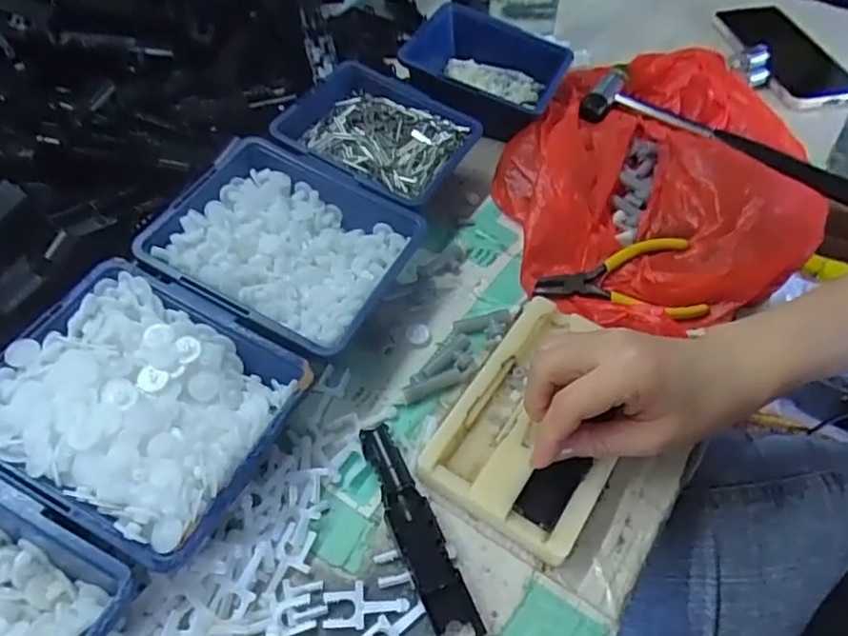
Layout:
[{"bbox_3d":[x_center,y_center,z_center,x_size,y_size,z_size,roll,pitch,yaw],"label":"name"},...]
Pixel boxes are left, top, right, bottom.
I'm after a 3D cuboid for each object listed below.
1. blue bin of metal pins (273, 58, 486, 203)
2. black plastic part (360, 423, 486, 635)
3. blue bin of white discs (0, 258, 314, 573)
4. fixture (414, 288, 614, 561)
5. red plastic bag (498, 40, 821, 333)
[{"bbox_3d":[-0.032,-0.129,0.470,0.122,0.058,0.107,21,55,15],"label":"blue bin of metal pins"},{"bbox_3d":[-0.005,0.110,0.323,0.023,0.014,0.118,-21,56,-16],"label":"black plastic part"},{"bbox_3d":[-0.144,0.047,0.325,0.139,0.054,0.123,21,55,15],"label":"blue bin of white discs"},{"bbox_3d":[0.068,0.056,0.359,0.088,0.023,0.138,26,57,18],"label":"fixture"},{"bbox_3d":[0.175,-0.108,0.469,0.217,0.040,0.296,14,54,10],"label":"red plastic bag"}]

